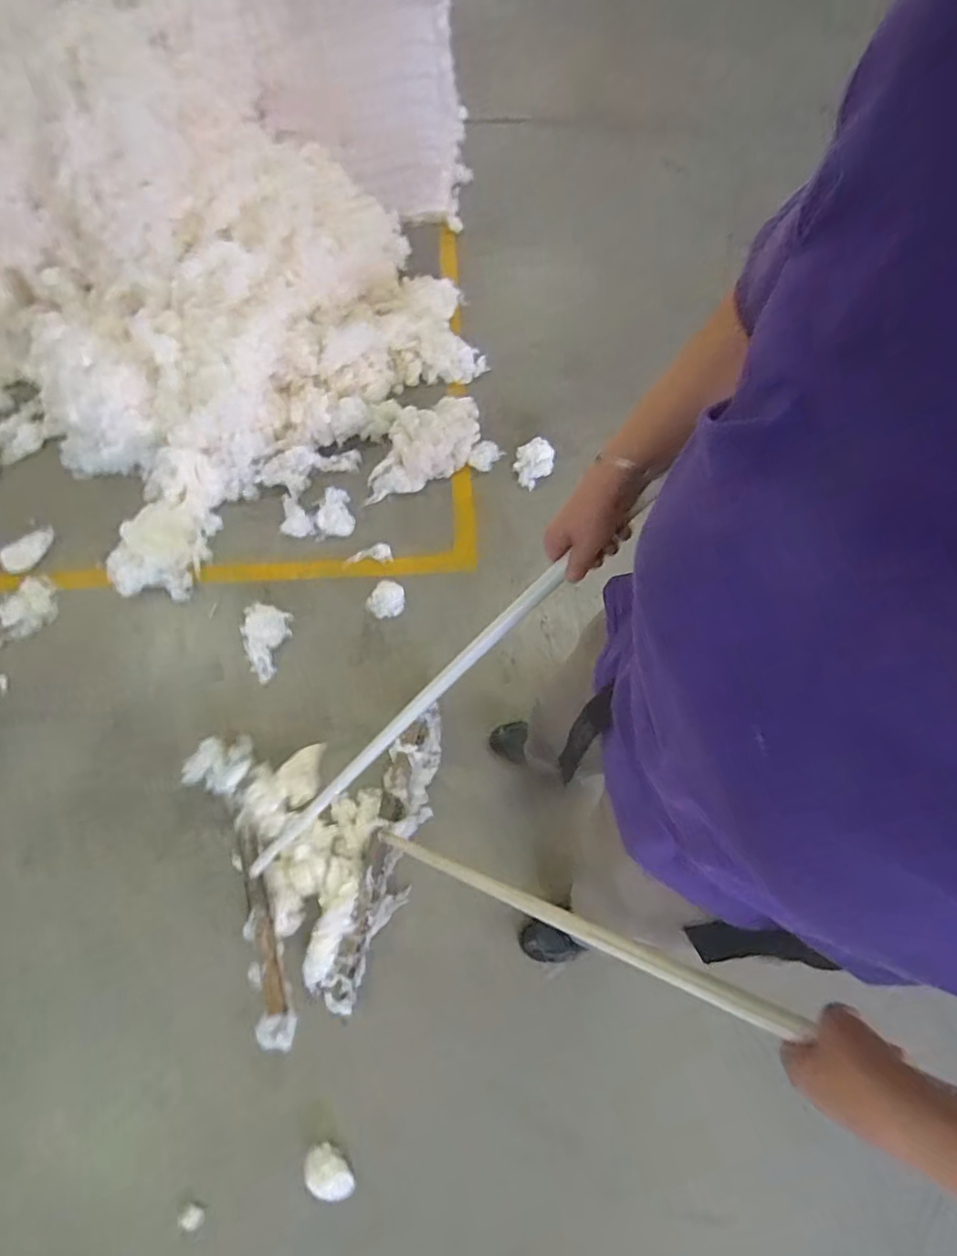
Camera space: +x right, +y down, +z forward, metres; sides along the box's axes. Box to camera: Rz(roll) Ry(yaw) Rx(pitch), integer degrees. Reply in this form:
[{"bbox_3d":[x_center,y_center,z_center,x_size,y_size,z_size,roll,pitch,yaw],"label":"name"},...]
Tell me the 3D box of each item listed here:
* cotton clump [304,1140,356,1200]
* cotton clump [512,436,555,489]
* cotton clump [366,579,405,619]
[{"bbox_3d":[-0.262,0.948,1.051,0.097,0.052,0.062,26,71,9],"label":"cotton clump"},{"bbox_3d":[0.145,-0.432,1.594,0.099,0.085,0.101,0,69,0],"label":"cotton clump"},{"bbox_3d":[-0.225,-0.071,1.477,0.090,0.039,0.086,0,69,0],"label":"cotton clump"}]

